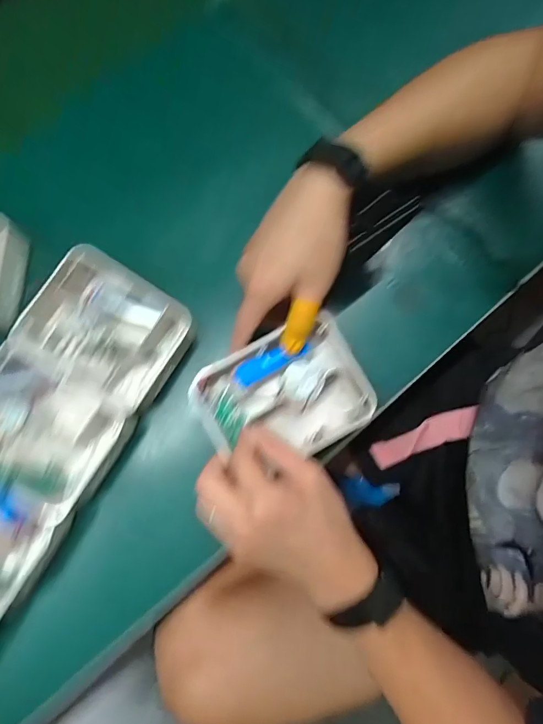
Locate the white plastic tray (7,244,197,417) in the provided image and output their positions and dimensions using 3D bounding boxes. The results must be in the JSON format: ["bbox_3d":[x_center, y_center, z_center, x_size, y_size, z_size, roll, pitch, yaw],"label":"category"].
[{"bbox_3d":[-0.148,-0.027,0.380,0.134,0.042,0.110,30,79,7],"label":"white plastic tray"}]

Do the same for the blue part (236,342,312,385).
[{"bbox_3d":[0.000,-0.001,0.359,0.066,0.013,0.017,-24,78,3],"label":"blue part"}]

